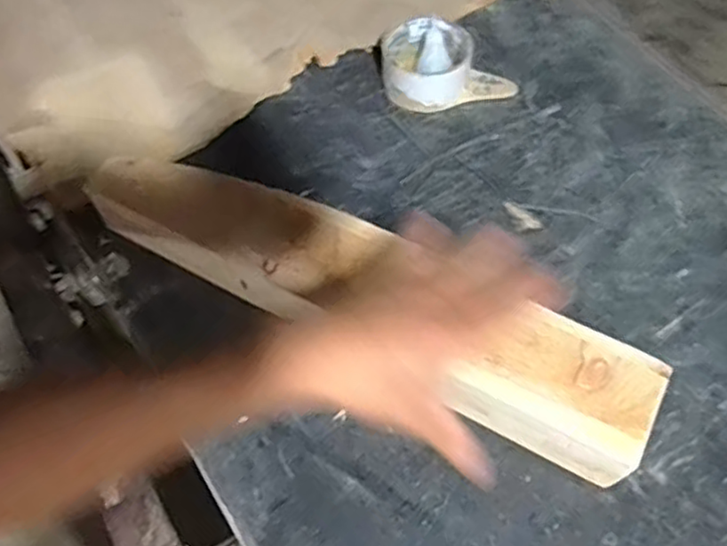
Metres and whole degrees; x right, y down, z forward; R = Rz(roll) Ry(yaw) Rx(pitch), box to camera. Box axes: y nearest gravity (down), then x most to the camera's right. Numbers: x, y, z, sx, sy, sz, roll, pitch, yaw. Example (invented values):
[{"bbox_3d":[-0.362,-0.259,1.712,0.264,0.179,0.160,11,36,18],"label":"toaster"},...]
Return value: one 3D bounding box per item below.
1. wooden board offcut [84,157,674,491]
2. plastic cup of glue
[{"bbox_3d":[-0.004,0.019,0.523,0.441,0.062,0.089,25,64,11],"label":"wooden board offcut"},{"bbox_3d":[0.060,-0.201,0.661,0.083,0.041,0.081,1,62,-1],"label":"plastic cup of glue"}]

